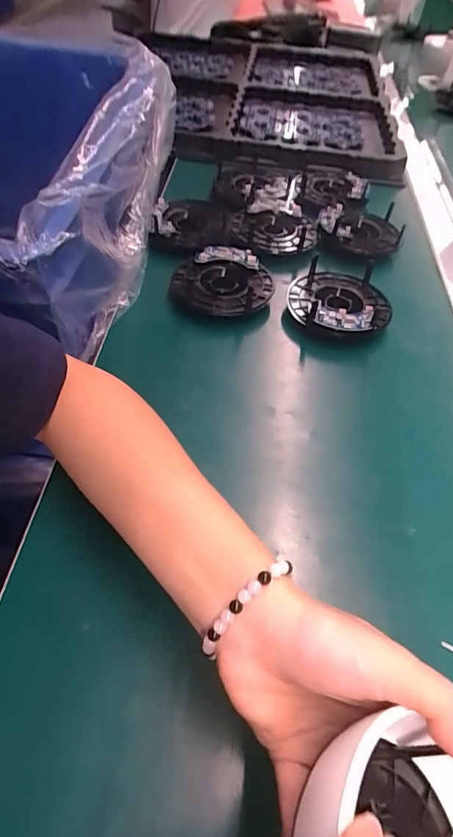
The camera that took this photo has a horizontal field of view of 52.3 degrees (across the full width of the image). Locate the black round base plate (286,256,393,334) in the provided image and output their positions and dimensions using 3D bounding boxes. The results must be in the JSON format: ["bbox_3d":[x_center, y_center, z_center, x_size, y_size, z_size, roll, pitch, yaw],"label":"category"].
[{"bbox_3d":[0.112,-0.120,0.455,0.098,0.028,0.105,3,51,-3],"label":"black round base plate"}]

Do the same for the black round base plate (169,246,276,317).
[{"bbox_3d":[-0.004,-0.135,0.460,0.094,0.026,0.083,30,55,18],"label":"black round base plate"}]

